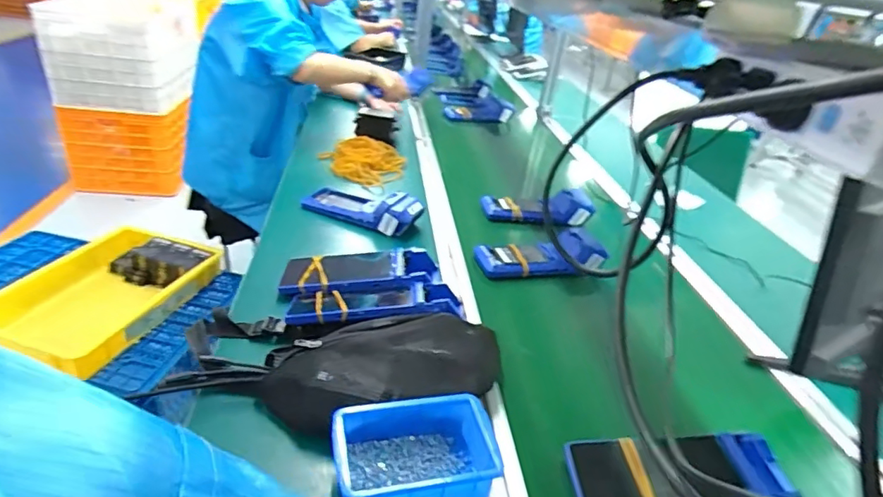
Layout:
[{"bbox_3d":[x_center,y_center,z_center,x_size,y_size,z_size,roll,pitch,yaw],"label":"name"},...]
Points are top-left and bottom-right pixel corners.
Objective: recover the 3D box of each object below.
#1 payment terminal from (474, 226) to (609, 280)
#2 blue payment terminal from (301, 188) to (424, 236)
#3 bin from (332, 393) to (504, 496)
[{"bbox_3d":[0.172,0.011,0.904,0.232,0.045,0.080,-4,32,-18],"label":"payment terminal"},{"bbox_3d":[-0.145,-0.085,0.950,0.211,0.045,0.081,18,32,18],"label":"blue payment terminal"},{"bbox_3d":[-0.022,0.201,0.497,0.153,0.049,0.107,-2,31,-15],"label":"bin"}]

